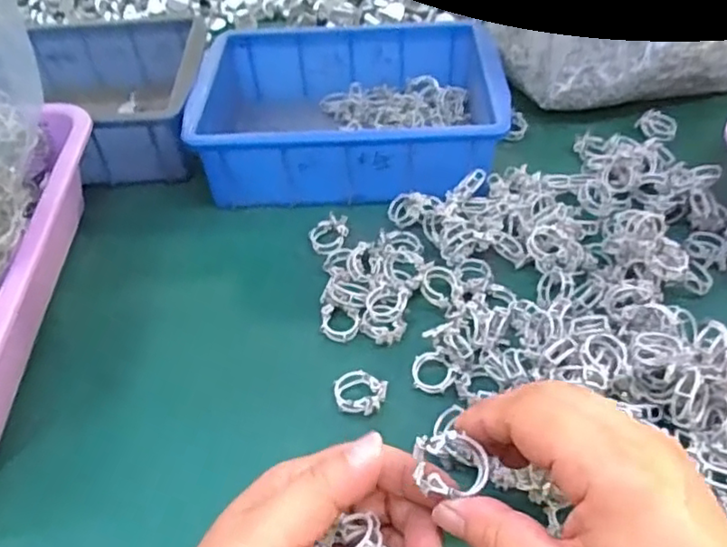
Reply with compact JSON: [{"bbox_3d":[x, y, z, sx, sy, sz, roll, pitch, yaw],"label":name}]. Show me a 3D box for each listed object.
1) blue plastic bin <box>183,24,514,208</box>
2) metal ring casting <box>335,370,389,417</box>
[{"bbox_3d":[-0.011,-0.133,0.536,0.250,0.087,0.176,0,47,5],"label":"blue plastic bin"},{"bbox_3d":[-0.002,0.072,0.368,0.031,0.014,0.023,14,49,15],"label":"metal ring casting"}]

